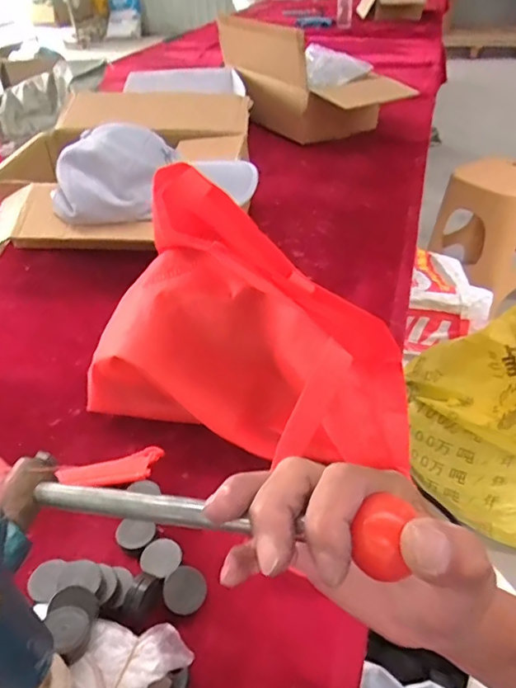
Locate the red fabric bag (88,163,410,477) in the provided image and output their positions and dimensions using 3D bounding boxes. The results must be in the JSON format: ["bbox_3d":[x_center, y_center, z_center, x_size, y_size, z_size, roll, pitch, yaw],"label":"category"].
[{"bbox_3d":[-0.008,-0.009,0.465,0.306,0.224,0.131,16,43,20],"label":"red fabric bag"}]

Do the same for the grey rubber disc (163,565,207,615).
[{"bbox_3d":[-0.055,0.189,0.391,0.031,0.004,0.033,11,52,-14],"label":"grey rubber disc"}]

